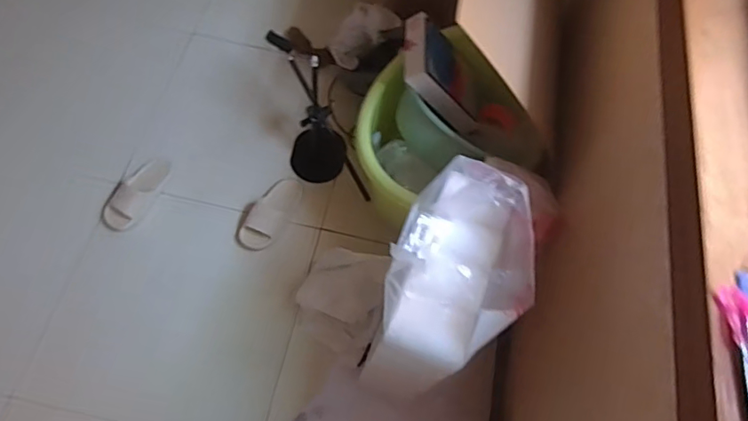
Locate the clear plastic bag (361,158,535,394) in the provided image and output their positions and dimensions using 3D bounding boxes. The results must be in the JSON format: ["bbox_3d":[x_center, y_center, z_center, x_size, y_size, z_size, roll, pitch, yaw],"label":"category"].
[{"bbox_3d":[0.147,0.093,0.856,0.233,0.106,0.332,25,66,9],"label":"clear plastic bag"}]

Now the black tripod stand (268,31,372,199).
[{"bbox_3d":[-0.147,-0.239,1.412,0.180,0.370,0.383,-15,66,-9],"label":"black tripod stand"}]

